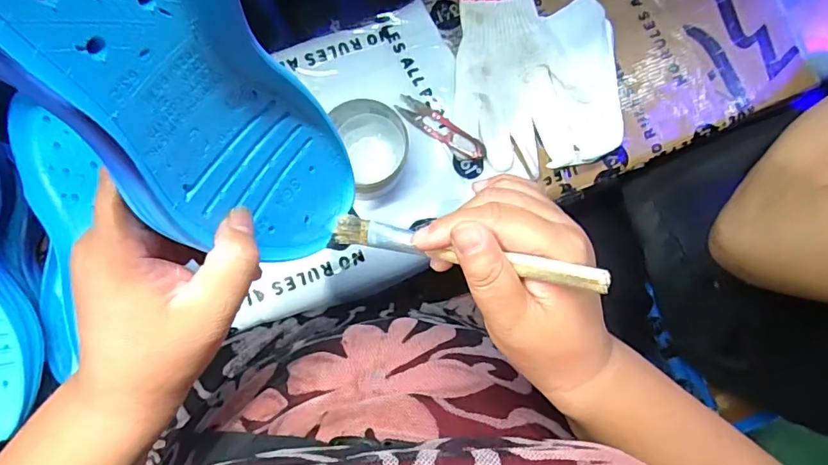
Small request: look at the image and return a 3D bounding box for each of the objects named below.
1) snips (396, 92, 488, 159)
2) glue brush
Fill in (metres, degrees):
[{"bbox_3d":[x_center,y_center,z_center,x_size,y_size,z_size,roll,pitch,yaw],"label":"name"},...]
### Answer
[{"bbox_3d":[0.028,-0.107,0.512,0.101,0.008,0.026,33,79,0],"label":"snips"},{"bbox_3d":[0.019,0.009,0.262,0.157,0.012,0.014,10,79,33],"label":"glue brush"}]

